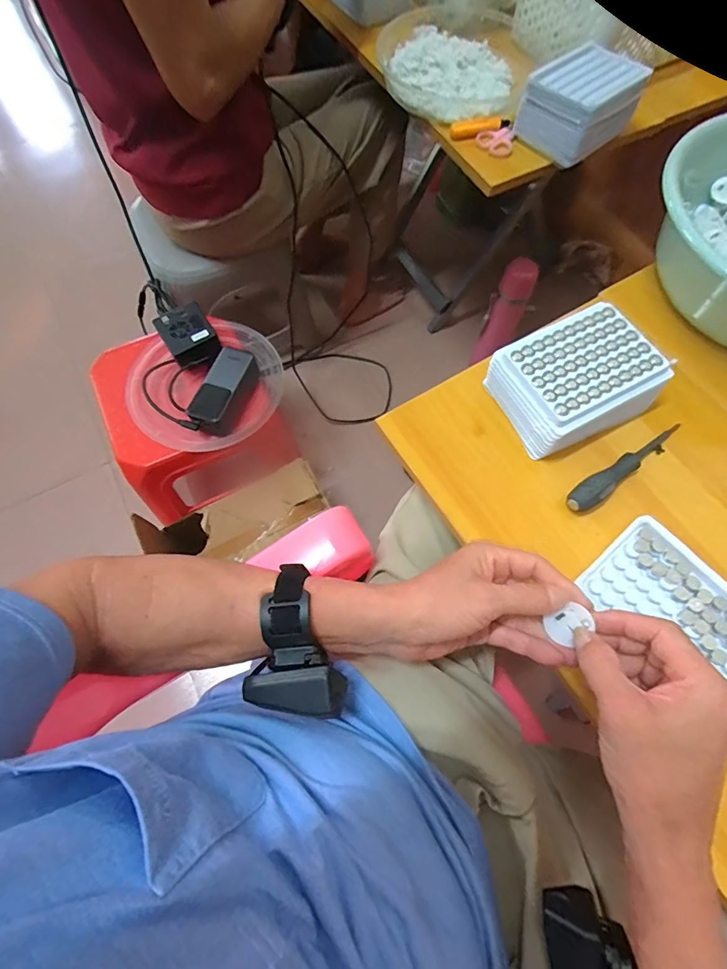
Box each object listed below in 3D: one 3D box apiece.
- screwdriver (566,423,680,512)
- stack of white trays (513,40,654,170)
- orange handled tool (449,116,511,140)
[{"bbox_3d":[0.238,-0.015,0.401,0.139,0.021,0.023,-30,71,-12],"label":"screwdriver"},{"bbox_3d":[0.262,-0.462,0.543,0.114,0.063,0.096,-39,73,-15],"label":"stack of white trays"},{"bbox_3d":[0.150,-0.460,0.576,0.078,0.011,0.019,-18,69,-7],"label":"orange handled tool"}]

